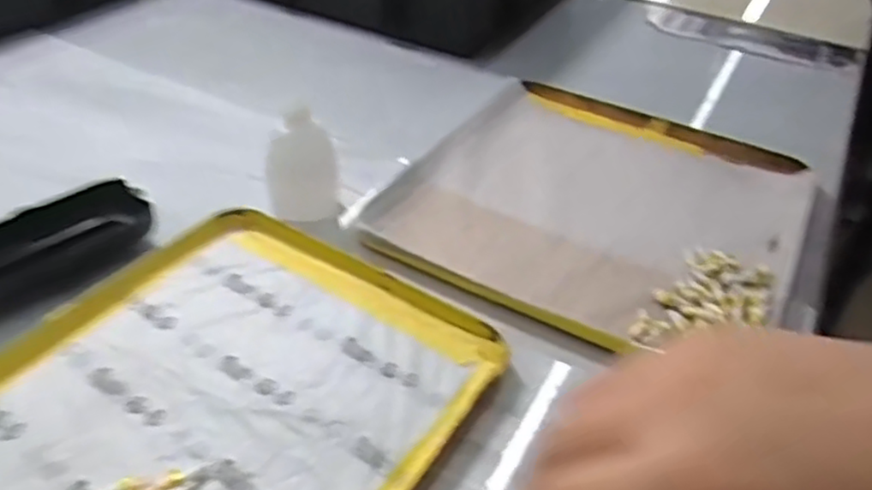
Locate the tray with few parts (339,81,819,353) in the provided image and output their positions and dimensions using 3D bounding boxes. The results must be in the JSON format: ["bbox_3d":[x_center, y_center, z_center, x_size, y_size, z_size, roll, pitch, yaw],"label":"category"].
[{"bbox_3d":[0.104,-0.029,0.442,0.238,0.012,0.232,23,45,22],"label":"tray with few parts"}]

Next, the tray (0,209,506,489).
[{"bbox_3d":[-0.110,0.078,0.312,0.201,0.013,0.244,25,46,23],"label":"tray"}]

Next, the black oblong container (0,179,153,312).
[{"bbox_3d":[-0.219,0.000,0.387,0.045,0.029,0.107,33,49,30],"label":"black oblong container"}]

